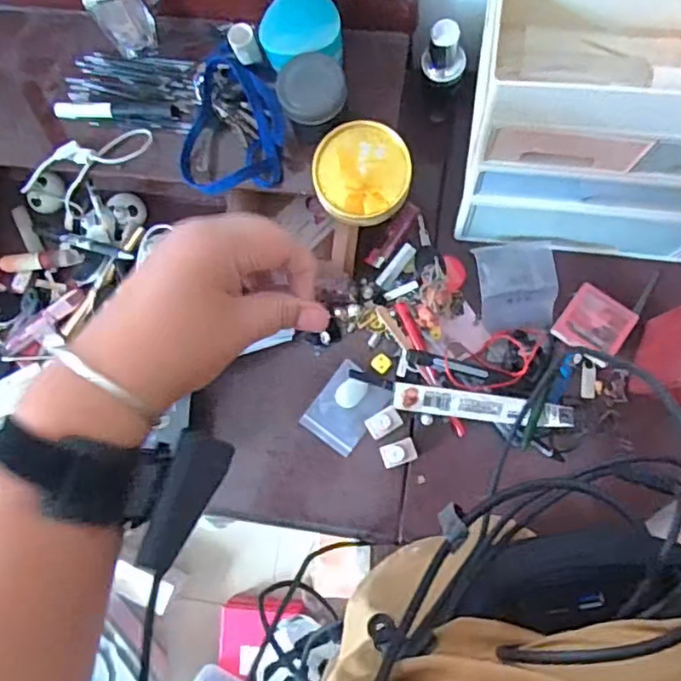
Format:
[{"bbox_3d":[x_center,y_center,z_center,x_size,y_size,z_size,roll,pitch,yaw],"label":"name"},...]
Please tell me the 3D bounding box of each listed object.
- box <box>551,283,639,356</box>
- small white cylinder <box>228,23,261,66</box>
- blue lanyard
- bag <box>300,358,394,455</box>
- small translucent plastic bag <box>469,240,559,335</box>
[{"bbox_3d":[0.248,-0.016,0.608,0.062,0.016,0.063,36,87,9],"label":"box"},{"bbox_3d":[-0.086,-0.265,0.559,0.022,0.024,0.026,-28,81,1],"label":"small white cylinder"},{"bbox_3d":[-0.100,-0.194,0.557,0.096,0.037,0.121,-3,82,5],"label":"blue lanyard"},{"bbox_3d":[0.006,0.069,0.630,0.060,0.014,0.079,37,87,9],"label":"bag"},{"bbox_3d":[0.170,-0.052,0.605,0.073,0.043,0.082,-7,82,5],"label":"small translucent plastic bag"}]

